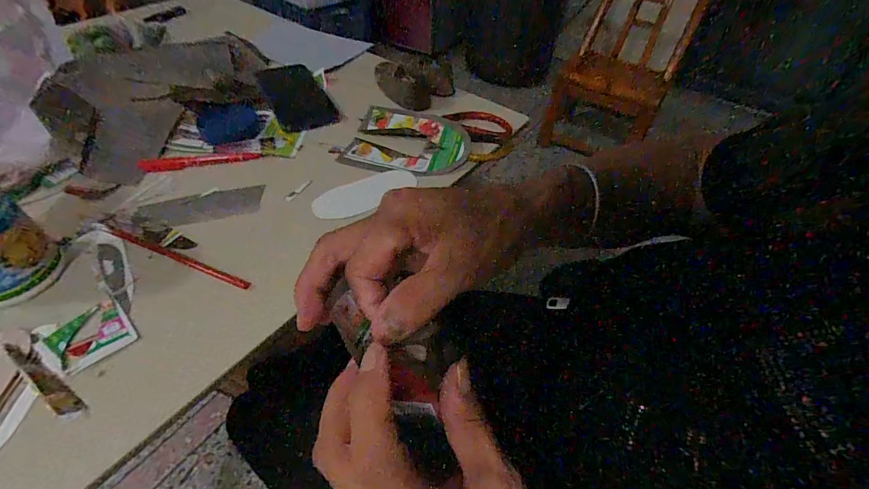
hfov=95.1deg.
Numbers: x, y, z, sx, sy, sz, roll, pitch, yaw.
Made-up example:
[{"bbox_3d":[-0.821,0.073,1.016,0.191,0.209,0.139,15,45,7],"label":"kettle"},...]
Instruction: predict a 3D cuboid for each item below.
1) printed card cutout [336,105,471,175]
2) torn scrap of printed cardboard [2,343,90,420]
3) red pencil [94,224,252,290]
[{"bbox_3d":[-0.032,-0.131,0.513,0.150,0.010,0.116,15,60,10],"label":"printed card cutout"},{"bbox_3d":[-0.290,0.097,0.291,0.096,0.005,0.014,25,52,19],"label":"torn scrap of printed cardboard"},{"bbox_3d":[-0.253,0.010,0.380,0.180,0.008,0.011,18,50,12],"label":"red pencil"}]

